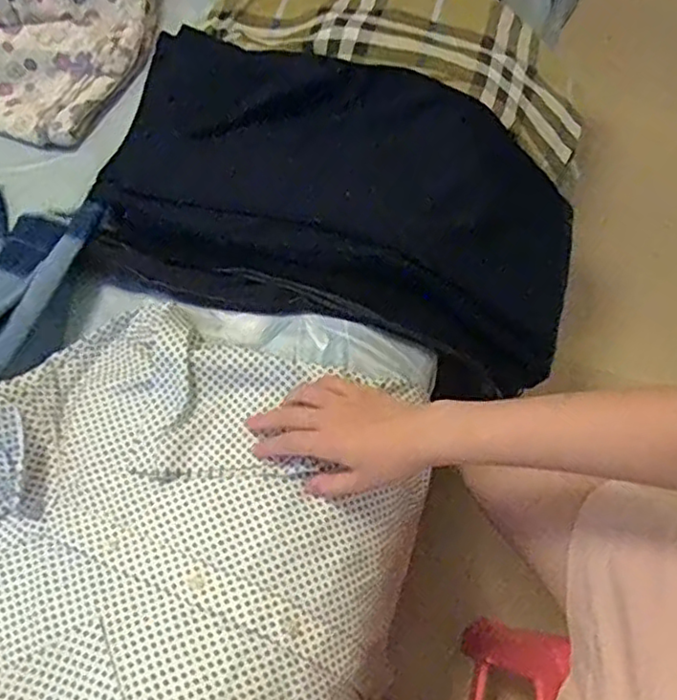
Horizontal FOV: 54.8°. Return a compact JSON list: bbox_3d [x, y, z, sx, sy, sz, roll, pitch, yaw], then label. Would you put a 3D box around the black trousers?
[{"bbox_3d":[0.014,-0.146,0.676,0.447,0.180,0.284,15,64,12],"label":"black trousers"}]

